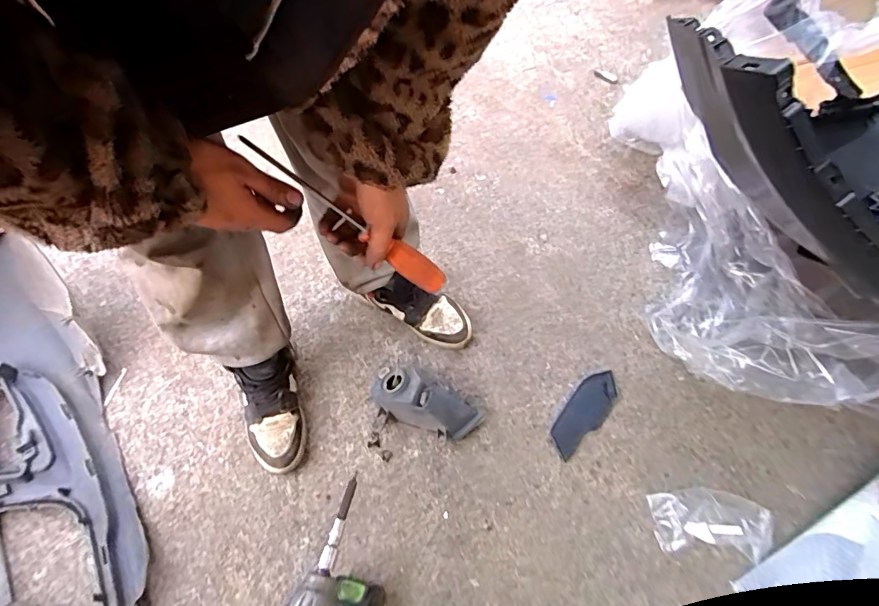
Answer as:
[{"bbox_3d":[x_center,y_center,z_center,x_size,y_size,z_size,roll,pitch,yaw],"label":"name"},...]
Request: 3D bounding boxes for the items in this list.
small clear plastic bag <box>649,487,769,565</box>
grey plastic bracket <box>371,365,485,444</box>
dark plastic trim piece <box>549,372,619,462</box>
[{"bbox_3d":[0.429,0.346,0.752,0.177,0.034,0.095,5,61,7],"label":"small clear plastic bag"},{"bbox_3d":[-0.026,0.176,0.826,0.192,0.087,0.079,20,66,14],"label":"grey plastic bracket"},{"bbox_3d":[0.266,0.201,0.865,0.067,0.017,0.176,31,67,19],"label":"dark plastic trim piece"}]

